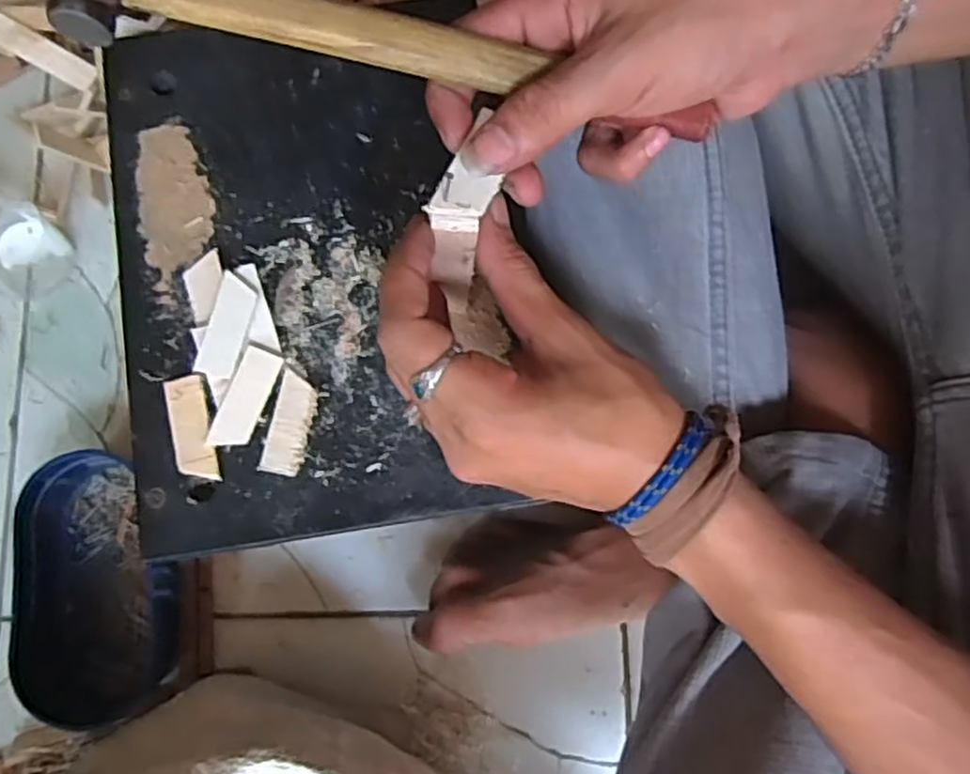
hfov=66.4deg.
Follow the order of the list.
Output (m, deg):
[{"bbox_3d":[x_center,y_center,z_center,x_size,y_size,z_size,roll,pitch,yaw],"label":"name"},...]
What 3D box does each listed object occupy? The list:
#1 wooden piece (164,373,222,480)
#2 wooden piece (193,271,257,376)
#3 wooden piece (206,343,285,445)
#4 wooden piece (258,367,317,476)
[{"bbox_3d":[-0.141,0.020,0.358,0.021,0.008,0.051,-12,80,-3],"label":"wooden piece"},{"bbox_3d":[-0.125,-0.030,0.360,0.019,0.004,0.049,16,86,2],"label":"wooden piece"},{"bbox_3d":[-0.115,0.005,0.356,0.018,0.004,0.050,24,84,-11],"label":"wooden piece"},{"bbox_3d":[-0.094,0.018,0.359,0.020,0.004,0.049,13,79,2],"label":"wooden piece"}]

